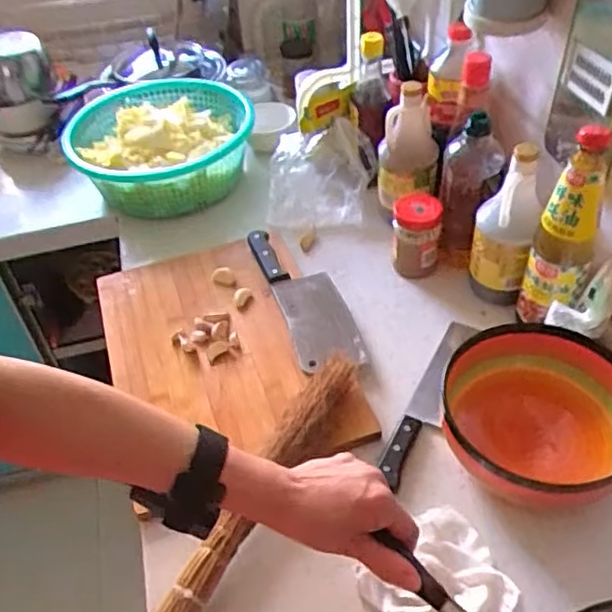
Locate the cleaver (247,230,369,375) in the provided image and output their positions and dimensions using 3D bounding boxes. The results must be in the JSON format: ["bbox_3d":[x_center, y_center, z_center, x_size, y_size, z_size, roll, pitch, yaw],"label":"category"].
[{"bbox_3d":[-0.001,-0.018,0.861,0.086,0.022,0.266,-18,49,-8],"label":"cleaver"}]

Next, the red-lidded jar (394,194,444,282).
[{"bbox_3d":[0.157,-0.100,0.900,0.064,0.099,0.069,-3,44,3],"label":"red-lidded jar"}]

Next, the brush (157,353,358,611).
[{"bbox_3d":[-0.046,0.195,0.656,0.048,0.052,0.377,21,50,24],"label":"brush"}]

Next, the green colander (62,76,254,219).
[{"bbox_3d":[-0.248,-0.275,1.090,0.299,0.118,0.315,-4,44,1],"label":"green colander"}]

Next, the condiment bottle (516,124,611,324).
[{"bbox_3d":[0.297,-0.087,0.723,0.065,0.231,0.057,9,46,15],"label":"condiment bottle"}]

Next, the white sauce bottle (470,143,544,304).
[{"bbox_3d":[0.252,-0.098,0.803,0.070,0.211,0.062,6,45,12],"label":"white sauce bottle"}]

